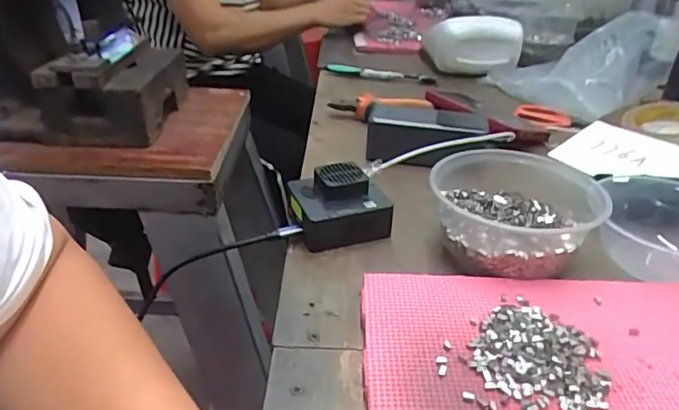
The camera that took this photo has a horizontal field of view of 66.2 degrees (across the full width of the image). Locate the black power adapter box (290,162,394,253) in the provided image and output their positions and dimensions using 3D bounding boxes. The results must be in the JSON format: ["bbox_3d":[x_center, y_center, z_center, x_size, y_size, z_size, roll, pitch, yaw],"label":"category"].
[{"bbox_3d":[0.000,0.001,0.467,0.079,0.051,0.066,-7,32,-16],"label":"black power adapter box"}]

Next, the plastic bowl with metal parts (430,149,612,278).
[{"bbox_3d":[0.148,0.002,0.439,0.140,0.050,0.128,0,31,-4],"label":"plastic bowl with metal parts"}]

